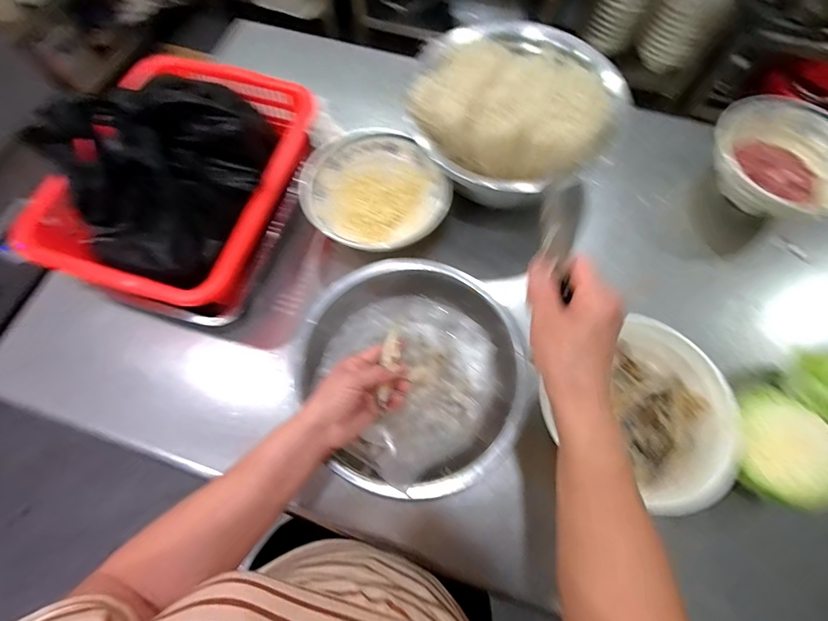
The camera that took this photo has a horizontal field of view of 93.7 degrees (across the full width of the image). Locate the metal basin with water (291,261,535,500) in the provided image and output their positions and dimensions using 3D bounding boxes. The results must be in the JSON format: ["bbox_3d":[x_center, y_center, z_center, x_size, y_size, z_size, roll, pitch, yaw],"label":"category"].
[{"bbox_3d":[0.001,0.079,0.531,0.278,0.089,0.297,0,69,0],"label":"metal basin with water"}]

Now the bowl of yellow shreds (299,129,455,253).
[{"bbox_3d":[-0.068,-0.190,0.621,0.205,0.069,0.192,0,69,0],"label":"bowl of yellow shreds"}]

